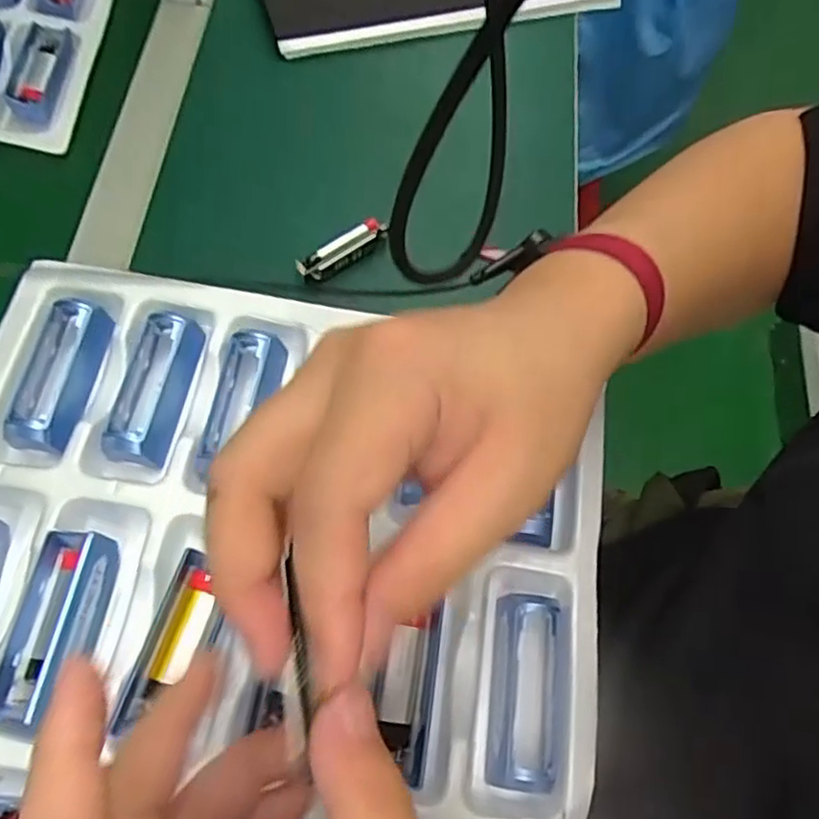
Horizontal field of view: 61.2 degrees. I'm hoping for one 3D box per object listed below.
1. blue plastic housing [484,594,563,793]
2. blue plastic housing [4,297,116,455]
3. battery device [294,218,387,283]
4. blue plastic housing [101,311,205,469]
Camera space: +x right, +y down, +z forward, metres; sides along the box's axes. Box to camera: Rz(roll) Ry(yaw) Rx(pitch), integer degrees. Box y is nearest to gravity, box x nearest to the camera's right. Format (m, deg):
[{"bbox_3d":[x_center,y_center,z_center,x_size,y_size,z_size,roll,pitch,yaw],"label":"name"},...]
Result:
[{"bbox_3d":[0.050,0.119,0.296,0.032,0.013,0.075,8,66,0],"label":"blue plastic housing"},{"bbox_3d":[-0.178,-0.018,0.349,0.032,0.023,0.079,6,66,-1],"label":"blue plastic housing"},{"bbox_3d":[-0.043,-0.104,0.452,0.062,0.020,0.015,-36,73,-17],"label":"battery device"},{"bbox_3d":[-0.128,-0.012,0.348,0.031,0.022,0.077,11,66,1],"label":"blue plastic housing"}]

